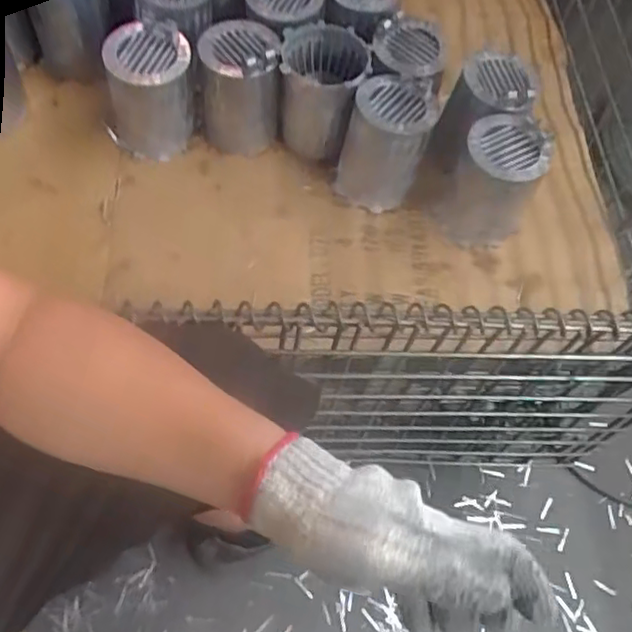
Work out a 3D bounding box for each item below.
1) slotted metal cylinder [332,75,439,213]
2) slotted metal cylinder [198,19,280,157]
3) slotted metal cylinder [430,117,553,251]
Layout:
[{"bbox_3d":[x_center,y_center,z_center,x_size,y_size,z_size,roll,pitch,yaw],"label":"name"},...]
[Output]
[{"bbox_3d":[0.077,-0.187,0.717,0.090,0.112,0.087,22,64,4],"label":"slotted metal cylinder"},{"bbox_3d":[-0.083,-0.235,0.711,0.087,0.137,0.070,-11,66,-12],"label":"slotted metal cylinder"},{"bbox_3d":[0.193,-0.146,0.719,0.095,0.119,0.092,24,64,5],"label":"slotted metal cylinder"}]

